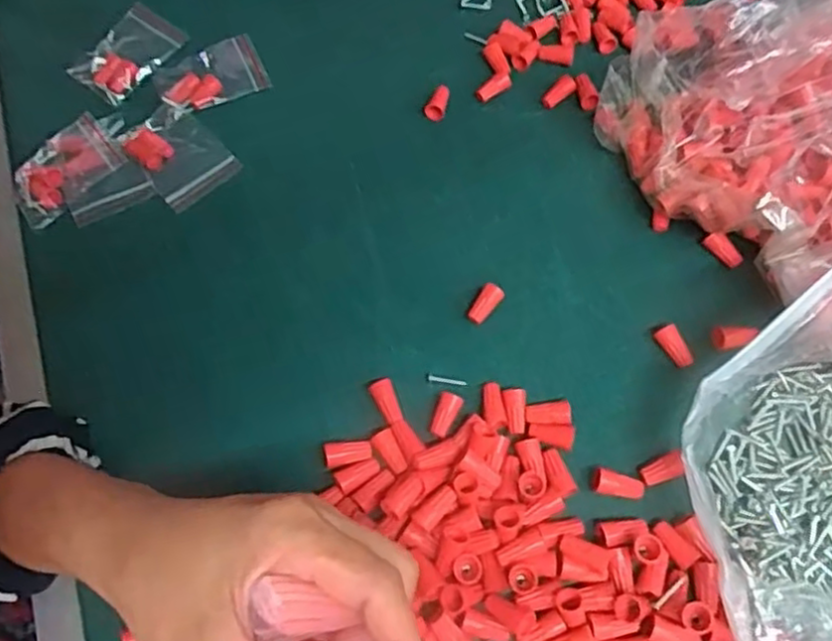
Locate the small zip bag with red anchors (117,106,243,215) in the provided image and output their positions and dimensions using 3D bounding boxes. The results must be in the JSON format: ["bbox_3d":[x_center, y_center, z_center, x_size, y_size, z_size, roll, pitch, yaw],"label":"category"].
[{"bbox_3d":[-0.149,-0.103,0.435,0.049,0.016,0.069,-41,70,-16],"label":"small zip bag with red anchors"}]

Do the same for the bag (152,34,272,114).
[{"bbox_3d":[-0.135,-0.161,0.452,0.069,0.007,0.046,-23,66,-9],"label":"bag"}]

